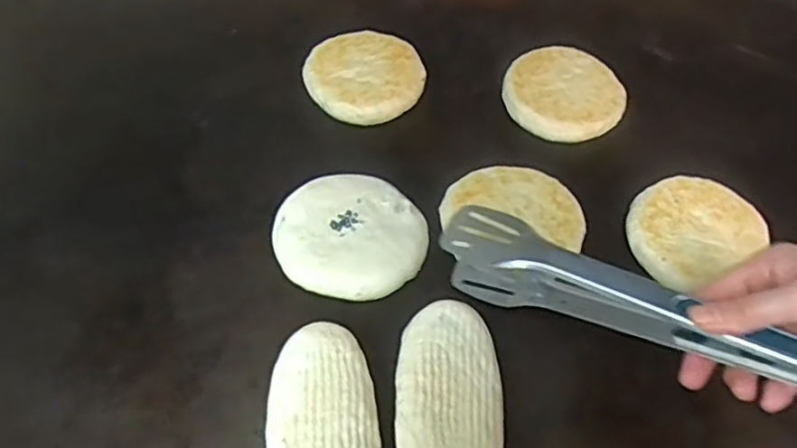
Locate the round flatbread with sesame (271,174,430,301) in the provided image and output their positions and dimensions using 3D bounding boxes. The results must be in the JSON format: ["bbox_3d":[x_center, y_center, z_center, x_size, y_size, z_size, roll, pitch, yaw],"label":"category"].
[{"bbox_3d":[-0.037,0.011,0.512,0.116,0.024,0.104,14,55,5],"label":"round flatbread with sesame"}]

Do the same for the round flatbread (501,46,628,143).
[{"bbox_3d":[0.156,-0.121,0.625,0.111,0.028,0.107,2,55,-3],"label":"round flatbread"}]

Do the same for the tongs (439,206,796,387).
[{"bbox_3d":[0.152,0.057,0.414,0.280,0.062,0.034,20,54,30],"label":"tongs"}]

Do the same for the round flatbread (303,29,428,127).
[{"bbox_3d":[-0.031,-0.138,0.606,0.106,0.012,0.101,-1,60,1],"label":"round flatbread"}]

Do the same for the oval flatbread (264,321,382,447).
[{"bbox_3d":[-0.049,0.132,0.424,0.071,0.021,0.134,-3,55,-7],"label":"oval flatbread"}]

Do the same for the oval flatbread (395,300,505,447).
[{"bbox_3d":[0.034,0.118,0.439,0.070,0.021,0.132,4,55,-2],"label":"oval flatbread"}]

